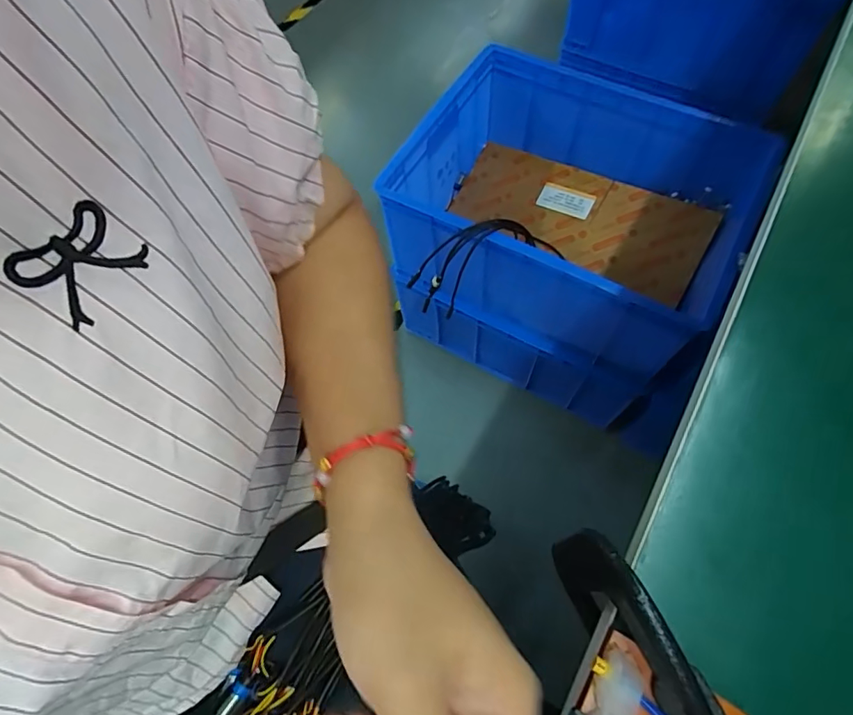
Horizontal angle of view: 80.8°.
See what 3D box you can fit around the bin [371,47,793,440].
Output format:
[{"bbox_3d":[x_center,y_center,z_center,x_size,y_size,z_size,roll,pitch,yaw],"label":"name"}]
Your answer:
[{"bbox_3d":[0.245,-0.211,0.978,0.525,0.427,0.427,23,68,13],"label":"bin"}]

